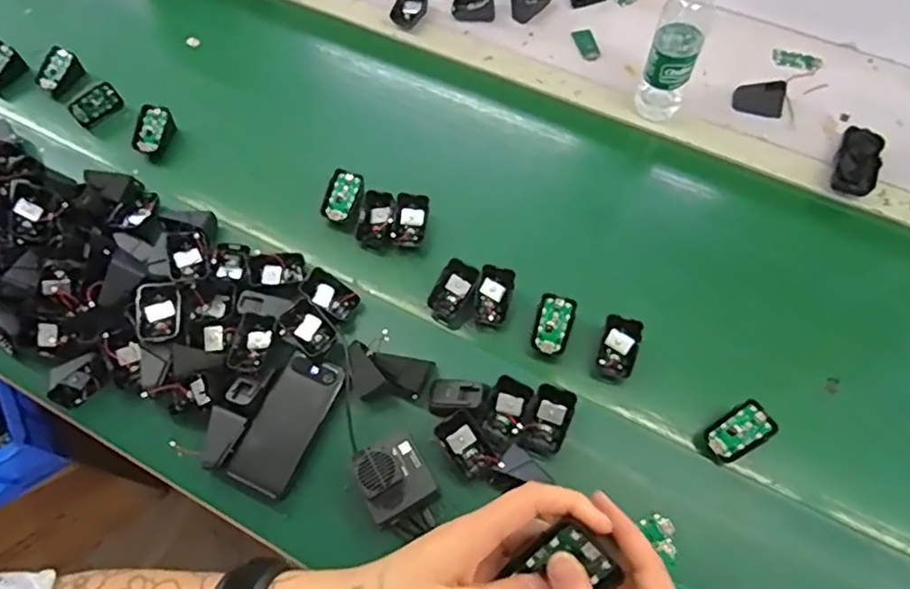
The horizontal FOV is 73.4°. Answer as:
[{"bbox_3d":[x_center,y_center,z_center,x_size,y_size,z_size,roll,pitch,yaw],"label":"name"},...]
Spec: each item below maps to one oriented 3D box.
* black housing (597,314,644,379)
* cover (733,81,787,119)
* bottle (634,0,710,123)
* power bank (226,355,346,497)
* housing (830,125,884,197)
[{"bbox_3d":[0.187,0.061,0.702,0.050,0.019,0.075,15,86,10],"label":"black housing"},{"bbox_3d":[0.435,-0.281,0.869,0.068,0.028,0.046,20,67,13],"label":"cover"},{"bbox_3d":[0.283,-0.317,0.783,0.060,0.235,0.063,20,67,13],"label":"bottle"},{"bbox_3d":[-0.185,0.143,0.680,0.068,0.021,0.152,22,68,13],"label":"power bank"},{"bbox_3d":[0.533,-0.178,0.809,0.051,0.022,0.113,20,67,13],"label":"housing"}]

